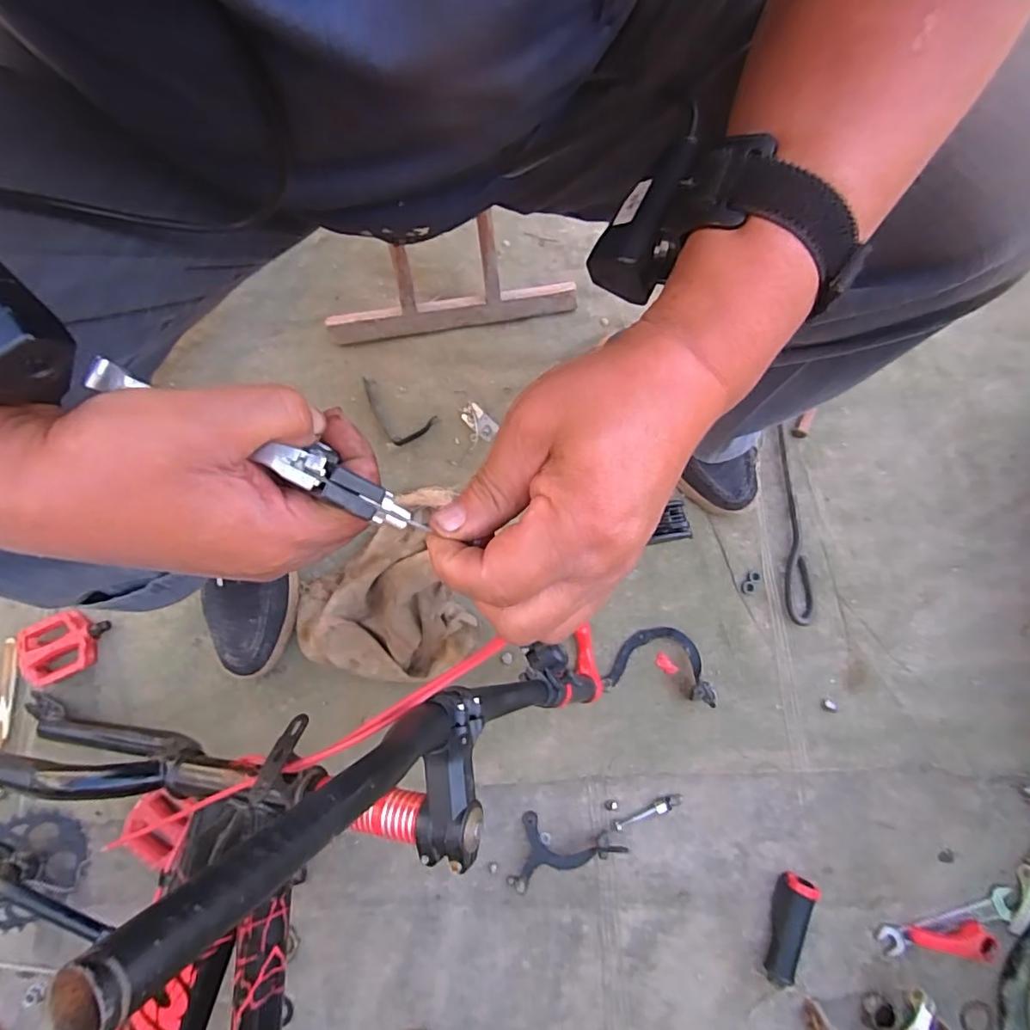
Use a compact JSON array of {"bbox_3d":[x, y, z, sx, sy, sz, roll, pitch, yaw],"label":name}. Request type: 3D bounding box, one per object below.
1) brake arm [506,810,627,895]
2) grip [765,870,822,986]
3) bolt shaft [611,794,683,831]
[{"bbox_3d":[0.056,0.378,0.601,0.111,0.027,0.078,11,79,2],"label":"brake arm"},{"bbox_3d":[0.288,0.435,0.586,0.033,0.024,0.102,18,81,5],"label":"grip"},{"bbox_3d":[0.147,0.330,0.620,0.083,0.011,0.013,-20,80,-4],"label":"bolt shaft"}]

